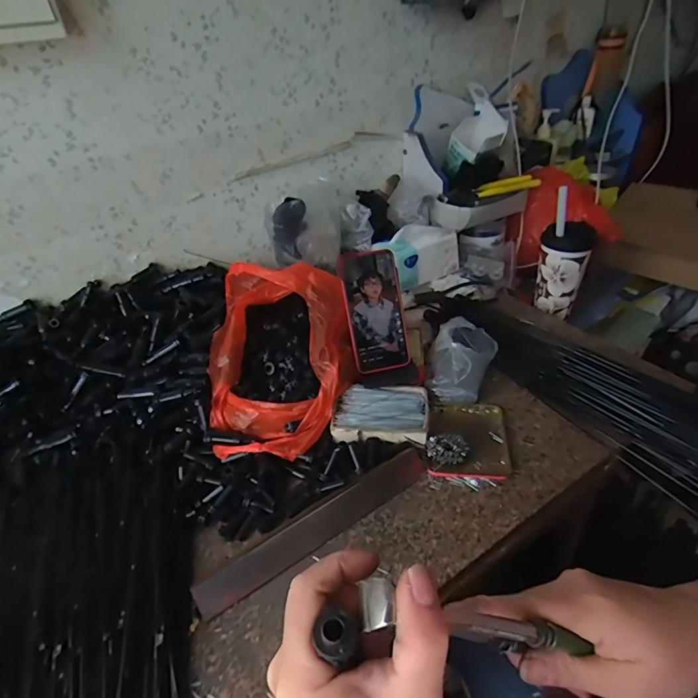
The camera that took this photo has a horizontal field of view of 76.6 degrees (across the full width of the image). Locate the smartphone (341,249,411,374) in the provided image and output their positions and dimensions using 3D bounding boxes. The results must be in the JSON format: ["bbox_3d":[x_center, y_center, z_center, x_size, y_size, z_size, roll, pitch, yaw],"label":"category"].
[{"bbox_3d":[0.037,-0.050,0.610,0.077,0.161,0.014,-11,7,-6],"label":"smartphone"}]

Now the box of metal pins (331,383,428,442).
[{"bbox_3d":[0.042,0.084,0.595,0.125,0.024,0.084,-1,38,6],"label":"box of metal pins"}]

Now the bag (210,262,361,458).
[{"bbox_3d":[-0.092,-0.007,0.603,0.195,0.121,0.262,2,40,0],"label":"bag"}]

